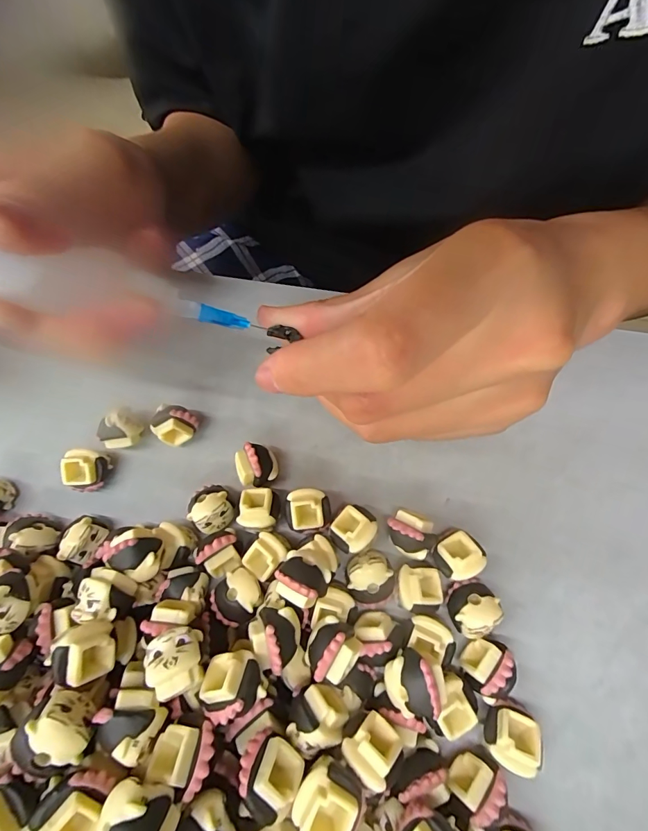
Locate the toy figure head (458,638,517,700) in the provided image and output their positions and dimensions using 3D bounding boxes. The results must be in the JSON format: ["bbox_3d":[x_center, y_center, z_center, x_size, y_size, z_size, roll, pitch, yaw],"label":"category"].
[{"bbox_3d":[0.050,0.077,0.123,0.011,0.017,0.015,38,75,15],"label":"toy figure head"}]

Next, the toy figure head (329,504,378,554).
[{"bbox_3d":[0.010,0.041,0.141,0.014,0.015,0.015,38,74,15],"label":"toy figure head"}]

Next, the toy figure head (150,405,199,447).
[{"bbox_3d":[-0.059,0.005,0.159,0.015,0.017,0.014,-1,69,2],"label":"toy figure head"}]

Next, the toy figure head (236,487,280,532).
[{"bbox_3d":[-0.023,0.034,0.145,0.015,0.009,0.015,5,69,4],"label":"toy figure head"}]

